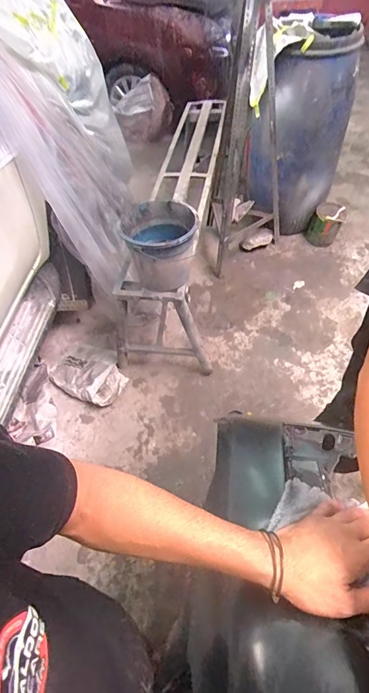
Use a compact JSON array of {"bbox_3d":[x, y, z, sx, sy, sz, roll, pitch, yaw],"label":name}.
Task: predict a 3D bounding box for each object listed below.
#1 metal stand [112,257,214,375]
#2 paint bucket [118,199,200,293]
[{"bbox_3d":[-0.108,-0.141,1.706,0.451,0.556,0.315,0,53,3],"label":"metal stand"},{"bbox_3d":[-0.080,-0.344,1.309,0.237,0.205,0.217,-2,53,2],"label":"paint bucket"}]

